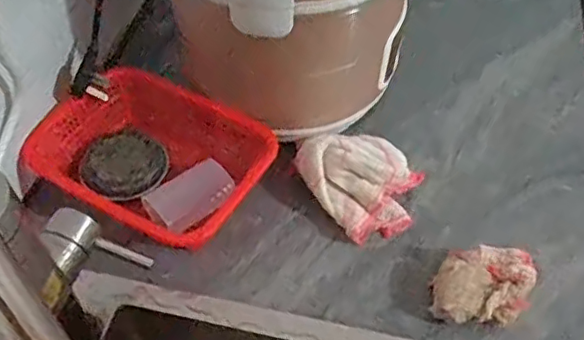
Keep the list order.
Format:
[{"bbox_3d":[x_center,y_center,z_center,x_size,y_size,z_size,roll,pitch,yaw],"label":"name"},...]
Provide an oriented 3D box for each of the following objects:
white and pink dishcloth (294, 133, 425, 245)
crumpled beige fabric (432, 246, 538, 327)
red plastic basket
[{"bbox_3d":[0.058,0.012,0.574,0.116,0.055,0.085,13,52,9],"label":"white and pink dishcloth"},{"bbox_3d":[0.161,0.098,0.516,0.082,0.045,0.057,-1,51,-2],"label":"crumpled beige fabric"},{"bbox_3d":[-0.130,-0.010,0.578,0.195,0.069,0.150,27,56,19],"label":"red plastic basket"}]

